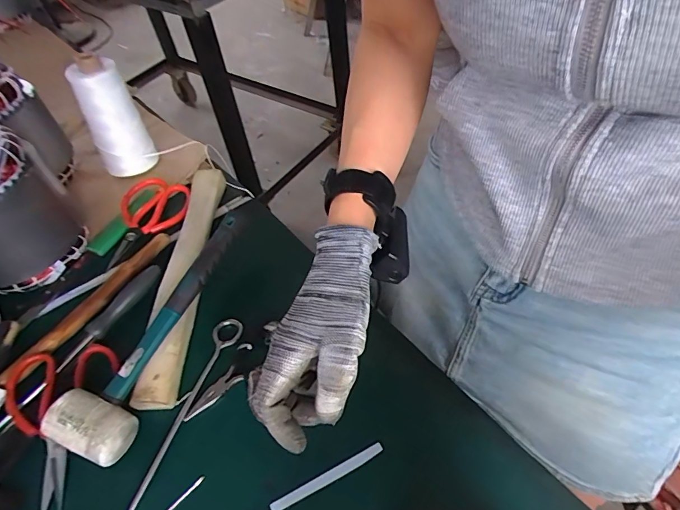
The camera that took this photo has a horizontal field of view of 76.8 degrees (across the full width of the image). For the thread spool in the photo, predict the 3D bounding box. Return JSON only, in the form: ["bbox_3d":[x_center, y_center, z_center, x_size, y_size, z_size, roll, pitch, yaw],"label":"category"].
[{"bbox_3d":[-0.340,-0.200,0.646,0.075,0.163,0.084,-22,52,-13],"label":"thread spool"}]

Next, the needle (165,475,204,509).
[{"bbox_3d":[-0.150,0.223,0.377,0.070,0.005,0.006,-37,57,-25],"label":"needle"}]

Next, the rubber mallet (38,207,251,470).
[{"bbox_3d":[-0.183,0.073,0.462,0.069,0.060,0.281,15,53,17],"label":"rubber mallet"}]

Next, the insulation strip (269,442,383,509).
[{"bbox_3d":[-0.010,0.200,0.386,0.109,0.004,0.010,-24,52,-14],"label":"insulation strip"}]

